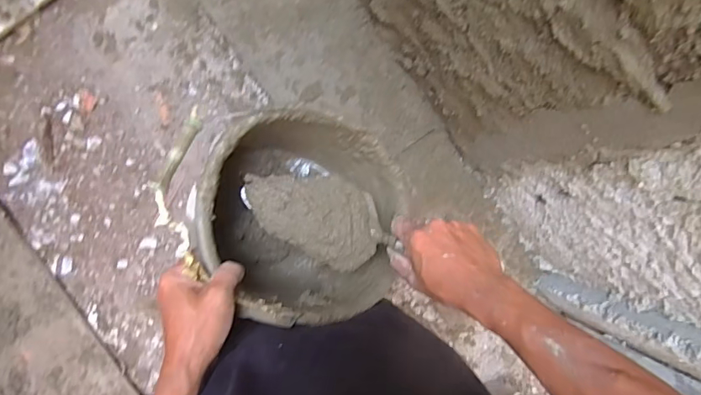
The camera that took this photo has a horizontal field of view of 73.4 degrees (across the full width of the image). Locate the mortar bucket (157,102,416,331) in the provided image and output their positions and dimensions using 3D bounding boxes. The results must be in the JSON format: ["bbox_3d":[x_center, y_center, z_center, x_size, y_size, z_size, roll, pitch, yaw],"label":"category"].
[{"bbox_3d":[-0.063,0.020,0.580,0.262,0.228,0.236,9,90,-8],"label":"mortar bucket"}]

